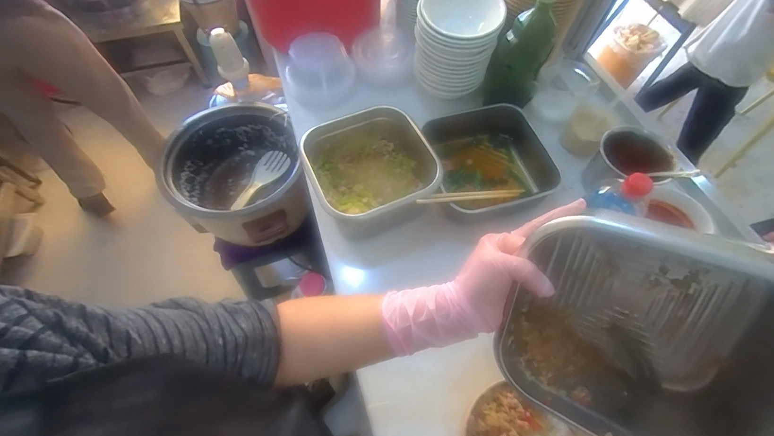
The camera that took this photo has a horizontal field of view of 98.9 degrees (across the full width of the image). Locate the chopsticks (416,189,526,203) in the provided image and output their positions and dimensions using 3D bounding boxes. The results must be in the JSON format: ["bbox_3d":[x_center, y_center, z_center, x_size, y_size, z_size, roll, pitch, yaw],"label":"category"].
[{"bbox_3d":[0.140,-0.035,0.523,0.223,0.009,0.015,-6,59,-31],"label":"chopsticks"}]

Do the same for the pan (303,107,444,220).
[{"bbox_3d":[-0.017,-0.071,0.534,0.190,0.100,0.182,-16,63,-10],"label":"pan"}]

